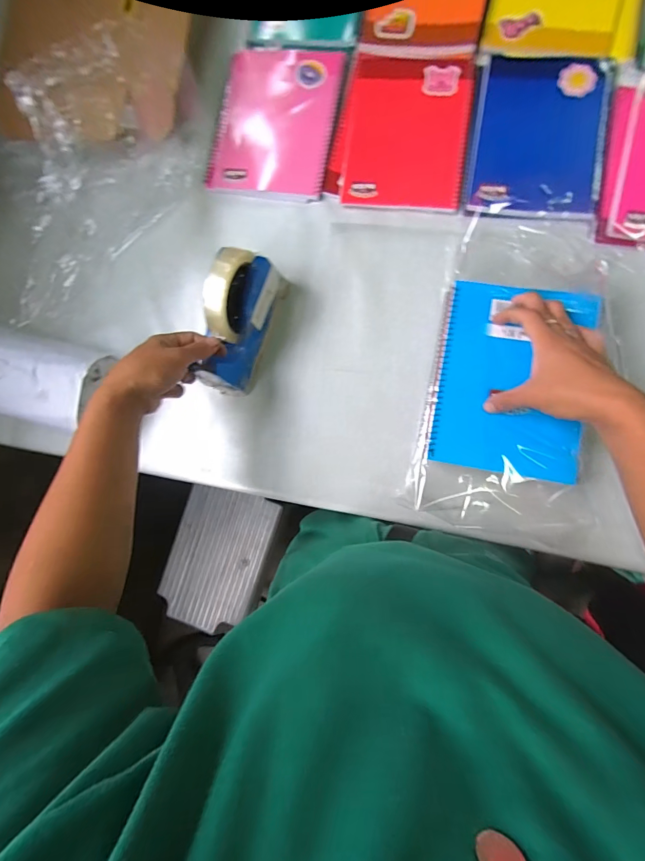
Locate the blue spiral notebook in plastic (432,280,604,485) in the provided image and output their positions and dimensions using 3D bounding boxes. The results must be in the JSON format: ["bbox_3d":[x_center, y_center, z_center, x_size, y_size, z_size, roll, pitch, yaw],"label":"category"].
[{"bbox_3d":[0.196,-0.054,0.385,0.144,0.019,0.194,8,88,8],"label":"blue spiral notebook in plastic"}]

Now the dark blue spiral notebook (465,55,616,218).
[{"bbox_3d":[0.260,-0.358,0.448,0.149,0.012,0.204,9,88,8],"label":"dark blue spiral notebook"}]

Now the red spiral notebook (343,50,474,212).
[{"bbox_3d":[0.108,-0.380,0.467,0.148,0.006,0.202,7,88,8],"label":"red spiral notebook"}]

